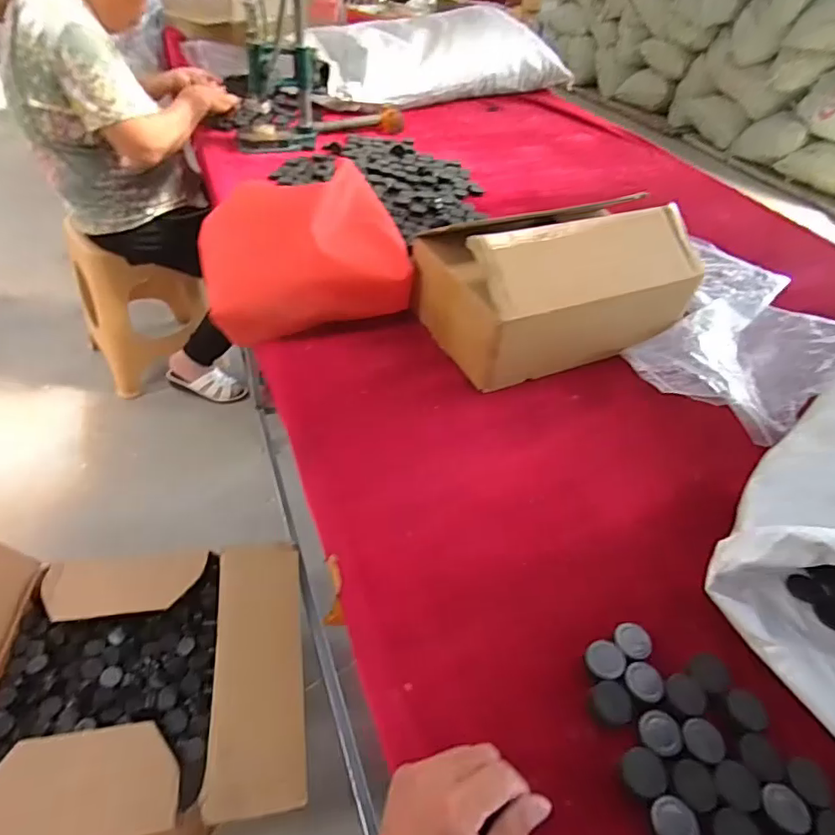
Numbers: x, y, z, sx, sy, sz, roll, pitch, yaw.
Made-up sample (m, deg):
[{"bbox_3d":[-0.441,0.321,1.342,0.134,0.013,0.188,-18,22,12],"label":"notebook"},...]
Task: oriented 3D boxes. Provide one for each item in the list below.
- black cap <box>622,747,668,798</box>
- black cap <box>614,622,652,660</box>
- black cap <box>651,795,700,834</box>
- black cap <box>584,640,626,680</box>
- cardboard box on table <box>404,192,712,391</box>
[{"bbox_3d":[0.172,0.267,0.401,0.033,0.007,0.030,4,43,-4],"label":"black cap"},{"bbox_3d":[0.192,0.199,0.474,0.029,0.008,0.030,4,43,-4],"label":"black cap"},{"bbox_3d":[0.185,0.290,0.382,0.031,0.006,0.031,4,43,-4],"label":"black cap"},{"bbox_3d":[0.164,0.210,0.463,0.032,0.012,0.032,4,43,-4],"label":"black cap"},{"bbox_3d":[0.208,-0.194,0.782,0.361,0.176,0.202,-13,47,-21],"label":"cardboard box on table"}]

